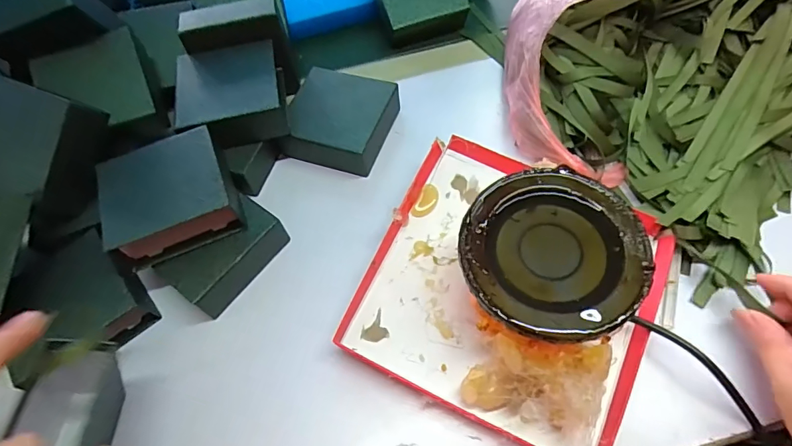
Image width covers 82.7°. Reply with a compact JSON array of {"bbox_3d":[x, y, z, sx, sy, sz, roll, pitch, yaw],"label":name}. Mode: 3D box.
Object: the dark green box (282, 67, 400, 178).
[{"bbox_3d":[-0.055,-0.099,0.436,0.092,0.039,0.102,19,63,15],"label":"dark green box"}]

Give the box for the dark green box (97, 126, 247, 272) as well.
[{"bbox_3d":[-0.180,-0.023,0.362,0.094,0.039,0.090,-22,61,-8],"label":"dark green box"}]

